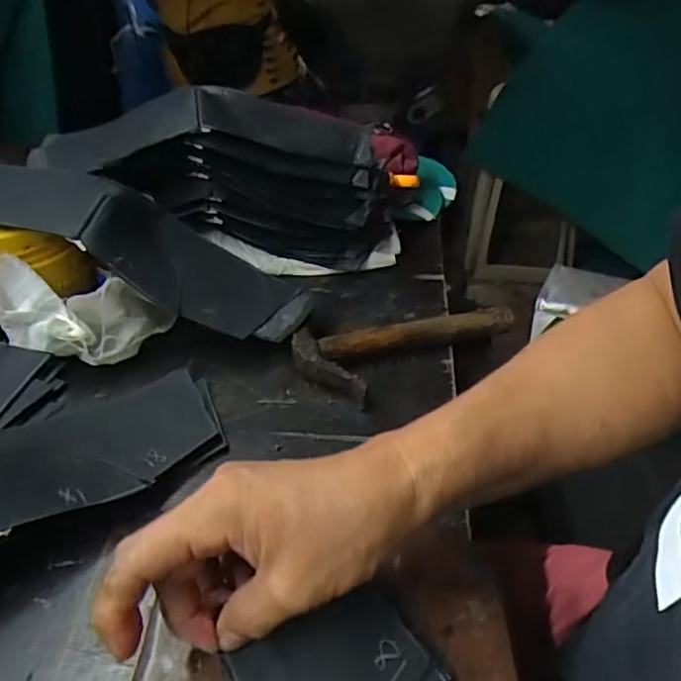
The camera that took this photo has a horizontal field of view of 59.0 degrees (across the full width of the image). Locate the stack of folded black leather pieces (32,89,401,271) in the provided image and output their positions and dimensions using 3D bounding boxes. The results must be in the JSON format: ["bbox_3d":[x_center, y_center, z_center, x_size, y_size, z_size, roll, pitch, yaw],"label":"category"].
[{"bbox_3d":[-0.107,-0.143,0.570,0.319,0.152,0.095,-6,37,-6],"label":"stack of folded black leather pieces"}]

